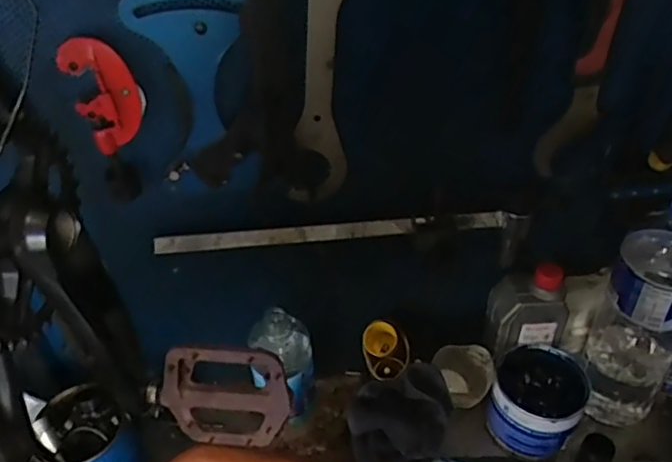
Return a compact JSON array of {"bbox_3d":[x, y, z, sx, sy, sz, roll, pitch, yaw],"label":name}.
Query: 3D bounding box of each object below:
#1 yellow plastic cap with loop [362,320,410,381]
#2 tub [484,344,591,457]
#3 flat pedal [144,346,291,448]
[{"bbox_3d":[0.061,0.149,0.696,0.057,0.043,0.078,-3,38,3],"label":"yellow plastic cap with loop"},{"bbox_3d":[0.235,0.197,0.675,0.097,0.074,0.103,-3,38,2],"label":"tub"},{"bbox_3d":[-0.090,0.126,0.439,0.106,0.095,0.016,0,38,5],"label":"flat pedal"}]

